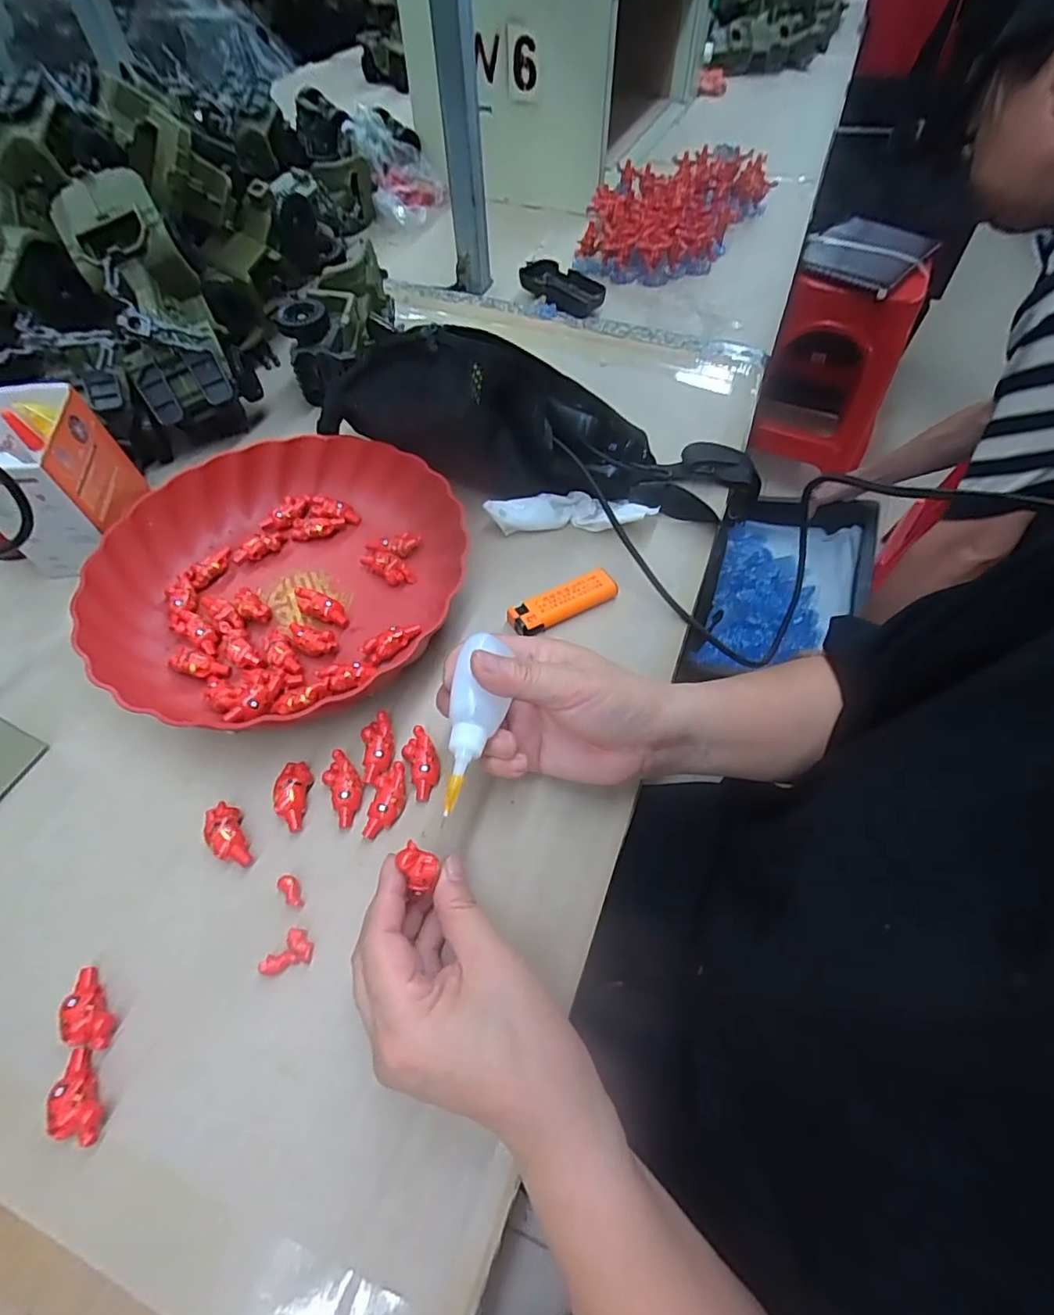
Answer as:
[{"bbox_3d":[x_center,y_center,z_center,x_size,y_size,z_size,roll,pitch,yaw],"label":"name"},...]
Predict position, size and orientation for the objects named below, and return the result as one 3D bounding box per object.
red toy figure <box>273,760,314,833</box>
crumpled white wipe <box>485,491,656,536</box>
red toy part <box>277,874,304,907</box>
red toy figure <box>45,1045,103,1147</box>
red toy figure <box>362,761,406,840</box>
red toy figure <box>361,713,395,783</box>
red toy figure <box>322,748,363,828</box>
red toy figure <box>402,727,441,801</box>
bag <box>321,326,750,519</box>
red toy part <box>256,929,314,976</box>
[{"bbox_3d":[-0.134,0.079,0.318,0.017,0.013,0.039,-2,58,-4],"label":"red toy figure"},{"bbox_3d":[0.035,-0.114,0.439,0.132,0.026,0.035,-1,58,-4],"label":"crumpled white wipe"},{"bbox_3d":[-0.123,0.123,0.291,0.009,0.007,0.018,-35,66,-22],"label":"red toy part"},{"bbox_3d":[-0.197,0.193,0.241,0.017,0.013,0.038,-32,65,-21],"label":"red toy figure"},{"bbox_3d":[-0.079,0.081,0.314,0.019,0.011,0.041,4,58,-1],"label":"red toy figure"},{"bbox_3d":[-0.089,0.055,0.334,0.018,0.013,0.040,-6,59,-7],"label":"red toy figure"},{"bbox_3d":[-0.105,0.075,0.320,0.019,0.012,0.041,-23,62,-17],"label":"red toy figure"},{"bbox_3d":[-0.062,0.062,0.327,0.018,0.011,0.040,-18,61,-14],"label":"red toy figure"},{"bbox_3d":[0.027,-0.161,0.431,0.353,0.109,0.080,10,57,-15],"label":"bag"},{"bbox_3d":[-0.119,0.145,0.275,0.024,0.006,0.017,-12,60,-11],"label":"red toy part"}]

